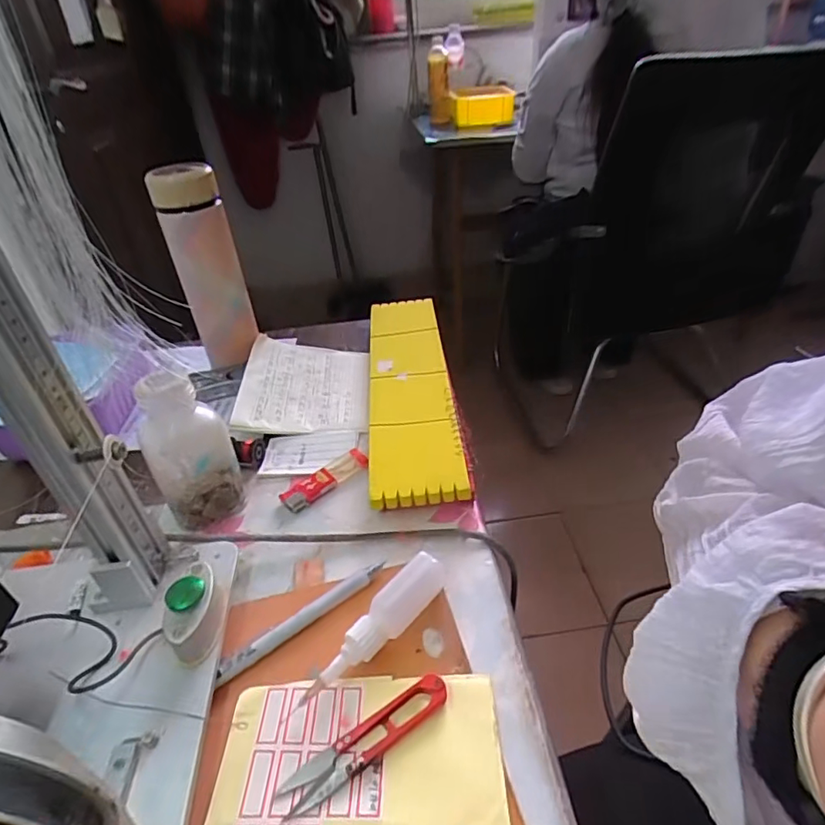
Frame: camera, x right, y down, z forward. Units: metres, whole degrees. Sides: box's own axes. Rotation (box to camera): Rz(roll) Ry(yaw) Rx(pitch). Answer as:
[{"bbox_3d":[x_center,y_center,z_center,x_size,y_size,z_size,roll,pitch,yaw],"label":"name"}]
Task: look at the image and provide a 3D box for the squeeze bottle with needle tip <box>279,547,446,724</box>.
[{"bbox_3d":[-0.022,0.136,0.336,0.020,0.031,0.121,24,45,33],"label":"squeeze bottle with needle tip"}]

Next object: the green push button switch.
[{"bbox_3d":[-0.136,0.125,0.335,0.029,0.037,0.056,-9,36,-5],"label":"green push button switch"}]

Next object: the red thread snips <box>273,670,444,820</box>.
[{"bbox_3d":[-0.025,0.180,0.292,0.101,0.011,0.021,-24,40,-24],"label":"red thread snips"}]

